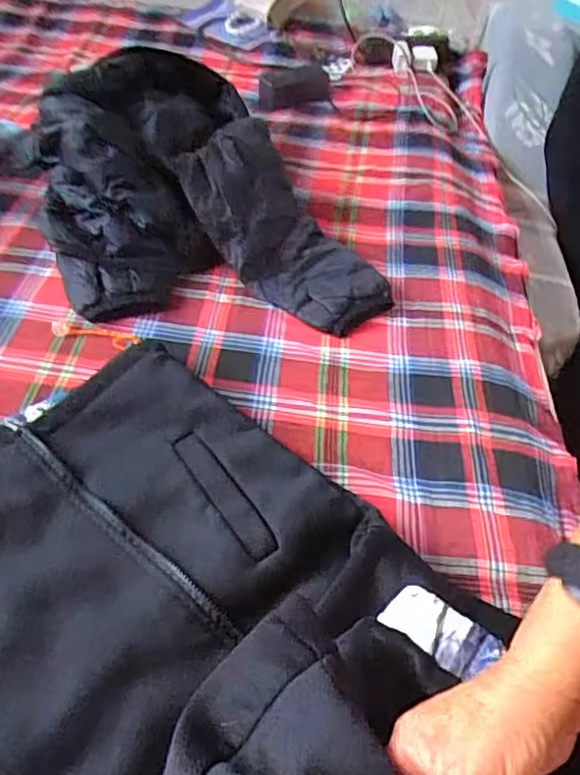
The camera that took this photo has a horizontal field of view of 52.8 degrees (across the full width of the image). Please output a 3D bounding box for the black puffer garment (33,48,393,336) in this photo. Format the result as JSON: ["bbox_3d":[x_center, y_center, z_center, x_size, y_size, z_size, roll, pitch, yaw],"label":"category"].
[{"bbox_3d":[-0.126,-0.253,0.726,0.348,0.145,0.467,-16,52,-20],"label":"black puffer garment"}]

